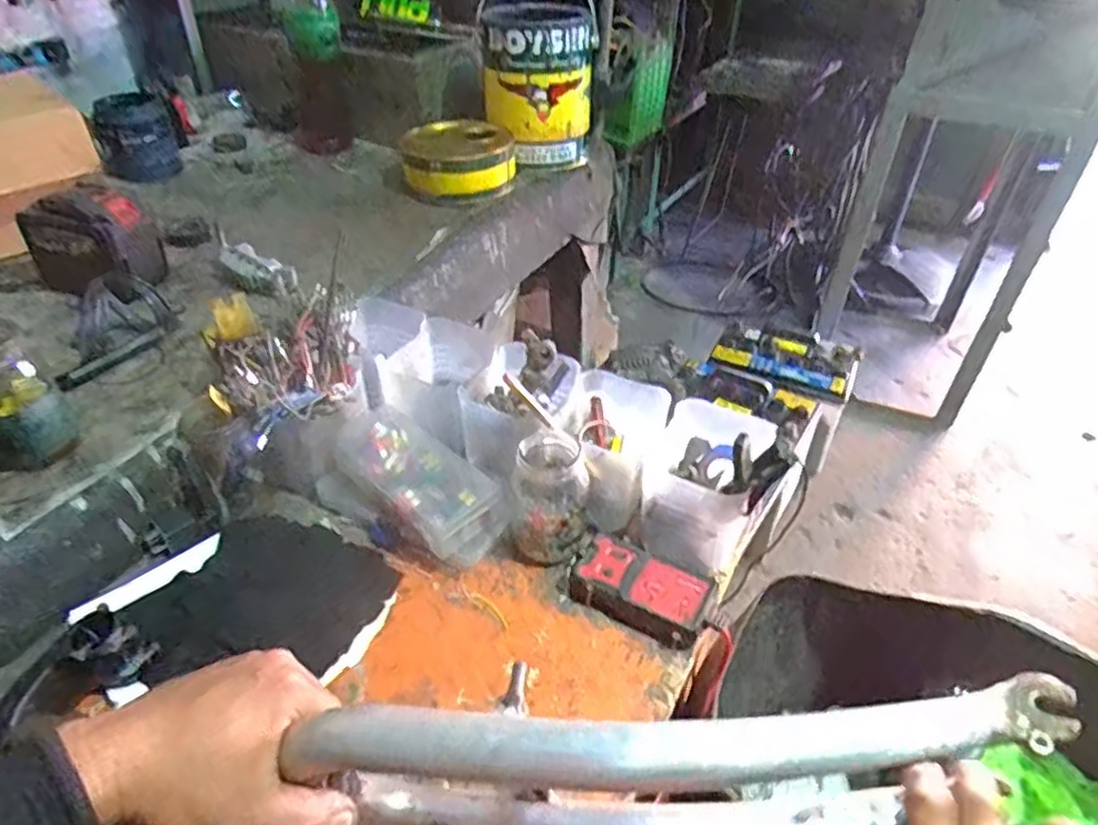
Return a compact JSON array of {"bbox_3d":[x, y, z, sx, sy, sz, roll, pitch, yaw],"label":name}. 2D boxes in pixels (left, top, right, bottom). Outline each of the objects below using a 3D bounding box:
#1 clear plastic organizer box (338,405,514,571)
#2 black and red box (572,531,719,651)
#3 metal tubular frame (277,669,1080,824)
[{"bbox_3d":[-0.115,0.063,0.628,0.169,0.040,0.077,32,48,31],"label":"clear plastic organizer box"},{"bbox_3d":[0.074,0.138,0.562,0.108,0.026,0.058,21,43,22],"label":"black and red box"},{"bbox_3d":[0.051,0.194,0.372,0.358,0.171,0.041,3,40,1],"label":"metal tubular frame"}]

